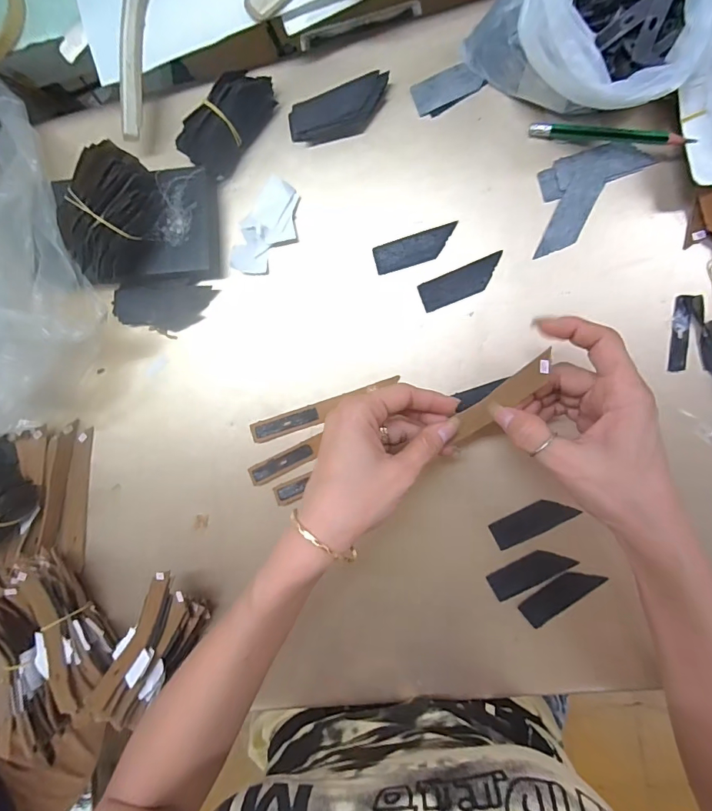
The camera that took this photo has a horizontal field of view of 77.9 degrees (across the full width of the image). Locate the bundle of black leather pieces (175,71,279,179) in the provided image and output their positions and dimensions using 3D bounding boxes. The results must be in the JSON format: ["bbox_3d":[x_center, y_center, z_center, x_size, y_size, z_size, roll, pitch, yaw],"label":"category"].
[{"bbox_3d":[-0.098,-0.217,0.335,0.034,0.031,0.079,40,97,4],"label":"bundle of black leather pieces"}]

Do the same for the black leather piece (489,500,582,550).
[{"bbox_3d":[0.135,0.088,0.336,0.062,0.004,0.021,-30,89,8],"label":"black leather piece"}]

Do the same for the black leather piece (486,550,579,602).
[{"bbox_3d":[0.135,0.128,0.339,0.063,0.004,0.023,-30,89,8],"label":"black leather piece"}]

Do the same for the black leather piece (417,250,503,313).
[{"bbox_3d":[0.081,-0.093,0.334,0.063,0.004,0.022,-21,90,8],"label":"black leather piece"}]

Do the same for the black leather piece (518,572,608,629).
[{"bbox_3d":[0.157,0.145,0.336,0.063,0.004,0.023,-38,83,1],"label":"black leather piece"}]

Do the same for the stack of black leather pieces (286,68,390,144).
[{"bbox_3d":[-0.013,-0.224,0.337,0.078,0.013,0.032,-12,91,8],"label":"stack of black leather pieces"}]

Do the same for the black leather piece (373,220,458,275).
[{"bbox_3d":[0.046,-0.120,0.337,0.063,0.004,0.022,-14,91,8],"label":"black leather piece"}]

